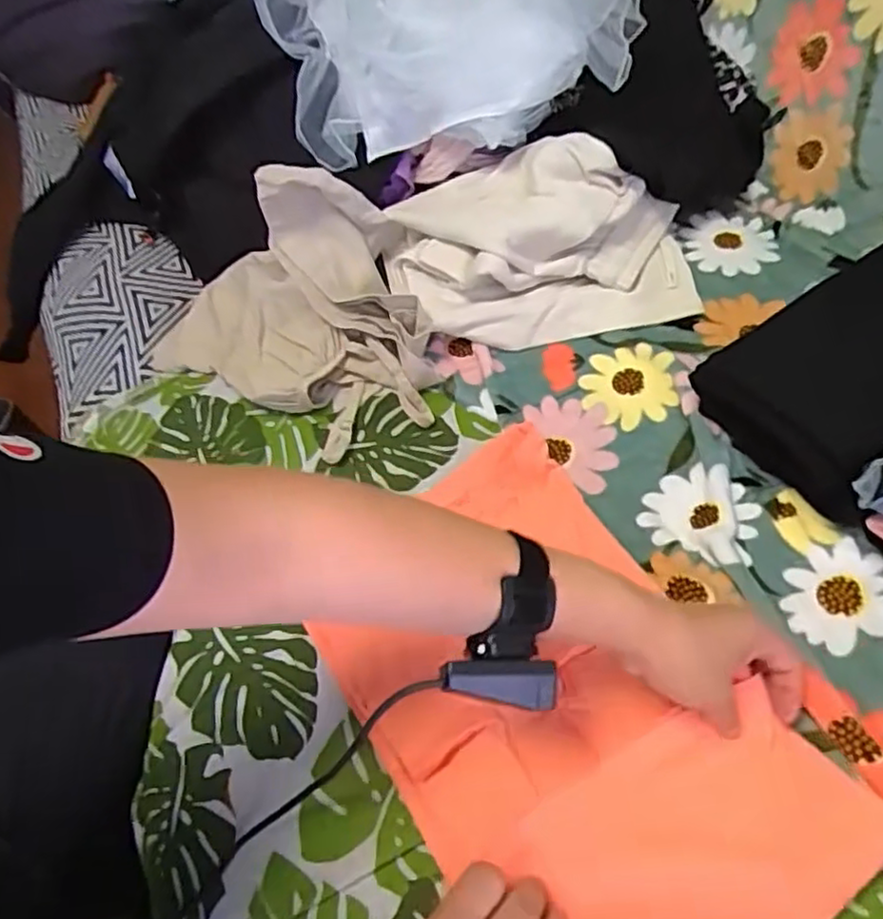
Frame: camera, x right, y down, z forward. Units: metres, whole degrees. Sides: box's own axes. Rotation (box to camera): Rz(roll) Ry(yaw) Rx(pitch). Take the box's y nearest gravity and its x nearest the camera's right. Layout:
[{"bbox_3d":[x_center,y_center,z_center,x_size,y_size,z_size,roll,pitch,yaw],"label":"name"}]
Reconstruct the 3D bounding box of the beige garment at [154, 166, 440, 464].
[{"bbox_3d":[-0.173,-0.145,0.704,0.309,0.166,0.246,-9,51,-3],"label":"beige garment"}]

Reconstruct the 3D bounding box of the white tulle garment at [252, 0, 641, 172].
[{"bbox_3d":[0.007,-0.489,0.780,0.400,0.160,0.257,-13,52,-6],"label":"white tulle garment"}]

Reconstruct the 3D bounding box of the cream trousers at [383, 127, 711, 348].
[{"bbox_3d":[0.105,-0.238,0.749,0.332,0.122,0.211,-1,51,3],"label":"cream trousers"}]

